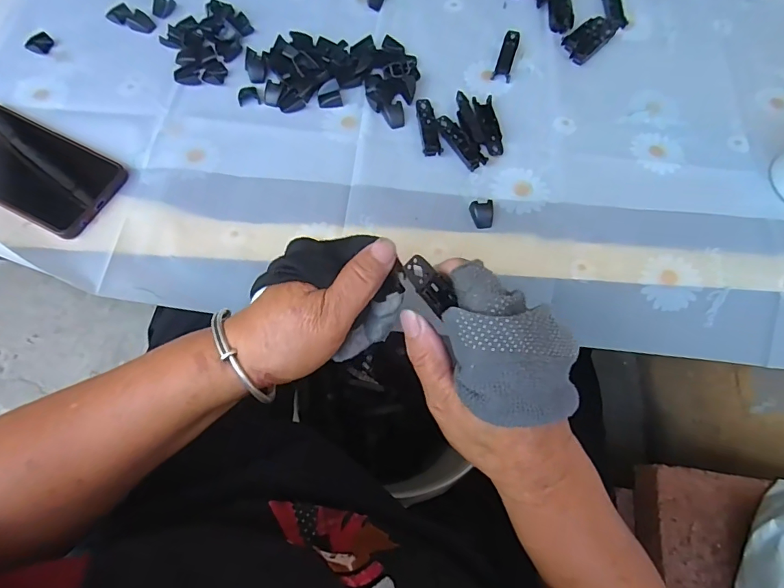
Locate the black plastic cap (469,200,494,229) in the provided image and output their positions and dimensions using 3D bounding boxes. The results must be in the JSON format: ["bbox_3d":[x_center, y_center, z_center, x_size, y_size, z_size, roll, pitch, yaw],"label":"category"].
[{"bbox_3d":[0.077,-0.068,0.387,0.020,0.010,0.021,1,69,-1],"label":"black plastic cap"}]

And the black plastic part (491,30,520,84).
[{"bbox_3d":[0.117,-0.243,0.459,0.017,0.009,0.066,14,69,4],"label":"black plastic part"}]

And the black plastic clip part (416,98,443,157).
[{"bbox_3d":[0.034,-0.157,0.424,0.016,0.005,0.063,-7,69,-5],"label":"black plastic clip part"}]

